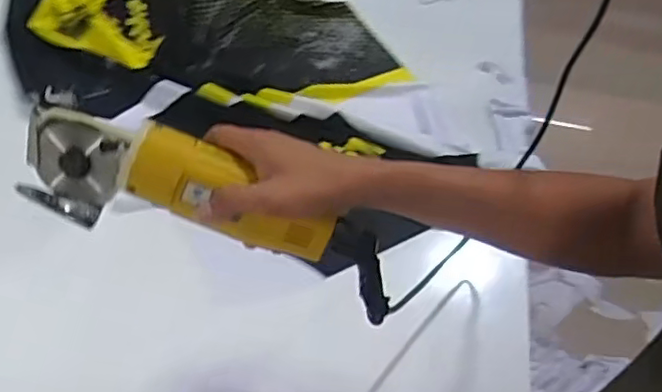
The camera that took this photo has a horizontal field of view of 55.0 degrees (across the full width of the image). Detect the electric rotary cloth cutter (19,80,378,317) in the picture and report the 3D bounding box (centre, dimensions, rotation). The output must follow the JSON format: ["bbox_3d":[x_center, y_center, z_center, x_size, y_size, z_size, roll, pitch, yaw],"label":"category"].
[{"bbox_3d":[-0.085,0.010,0.520,0.317,0.078,0.074,22,52,-13],"label":"electric rotary cloth cutter"}]

